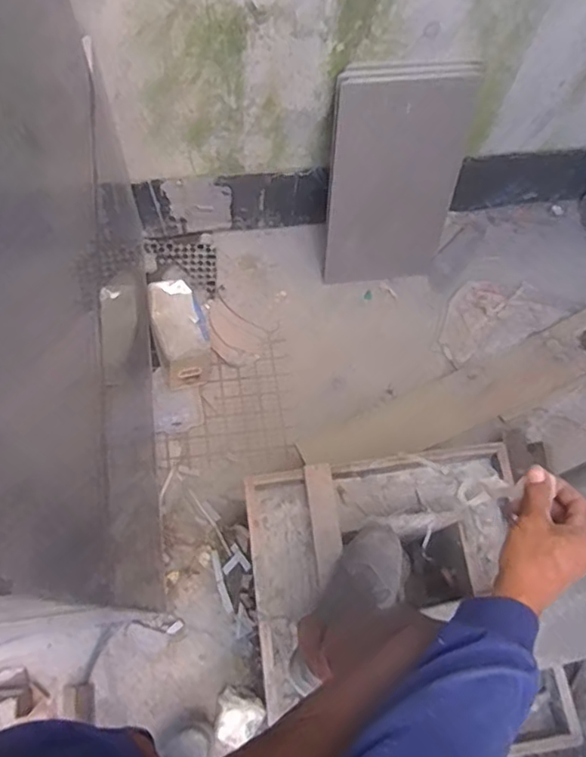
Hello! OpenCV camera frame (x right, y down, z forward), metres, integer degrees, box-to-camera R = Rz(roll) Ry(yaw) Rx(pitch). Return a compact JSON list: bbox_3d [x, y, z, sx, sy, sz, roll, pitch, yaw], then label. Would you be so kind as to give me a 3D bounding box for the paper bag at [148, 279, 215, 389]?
[{"bbox_3d":[-0.289,-0.120,1.592,0.123,0.154,0.267,-12,70,-9],"label":"paper bag"}]

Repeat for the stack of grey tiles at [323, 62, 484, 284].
[{"bbox_3d":[0.256,-0.489,1.530,0.333,0.579,0.041,-3,50,-4],"label":"stack of grey tiles"}]

